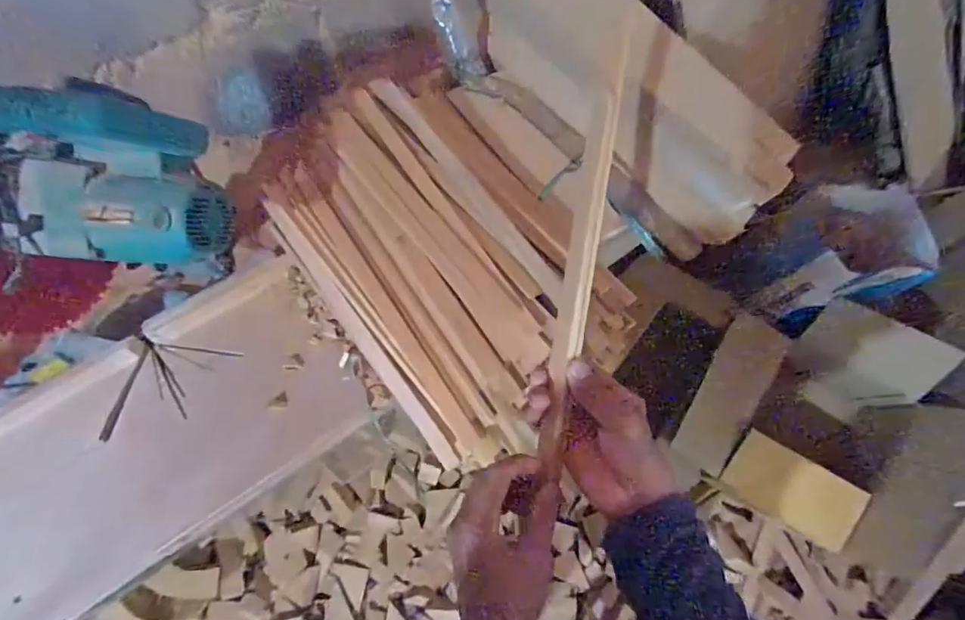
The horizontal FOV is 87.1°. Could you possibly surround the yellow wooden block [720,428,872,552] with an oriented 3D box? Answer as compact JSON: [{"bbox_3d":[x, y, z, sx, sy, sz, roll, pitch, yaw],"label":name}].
[{"bbox_3d":[0.733,0.429,1.205,0.263,0.188,0.022,30,32,31],"label":"yellow wooden block"}]

